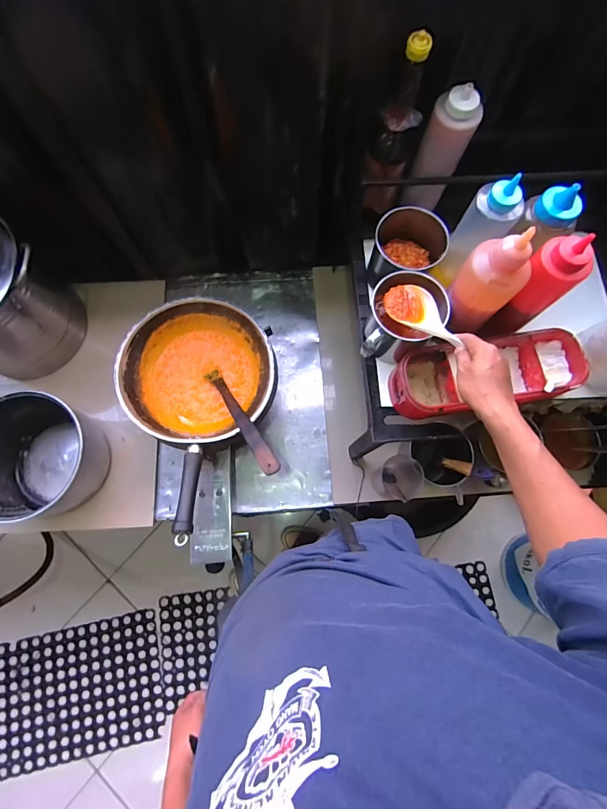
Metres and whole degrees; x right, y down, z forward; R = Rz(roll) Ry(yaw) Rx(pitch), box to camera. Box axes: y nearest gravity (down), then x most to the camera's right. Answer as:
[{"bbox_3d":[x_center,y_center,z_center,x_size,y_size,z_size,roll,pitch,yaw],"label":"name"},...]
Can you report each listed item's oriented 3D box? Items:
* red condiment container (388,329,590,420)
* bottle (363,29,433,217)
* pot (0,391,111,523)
[{"bbox_3d":[0.298,-0.048,0.621,0.302,0.068,0.117,-9,77,-3],"label":"red condiment container"},{"bbox_3d":[0.137,-0.401,0.566,0.063,0.256,0.057,17,77,3],"label":"bottle"},{"bbox_3d":[-0.536,0.109,0.763,0.212,0.172,0.229,0,76,-1],"label":"pot"}]

